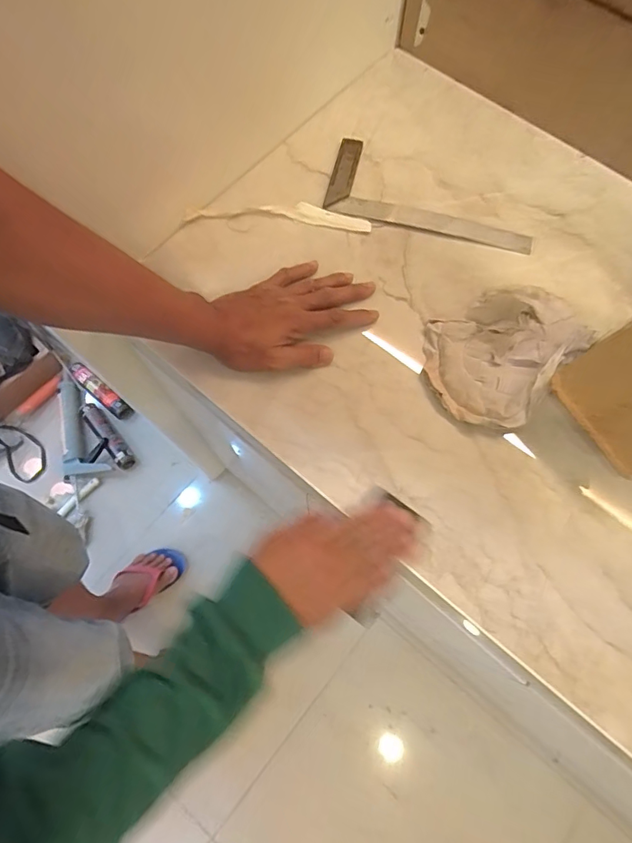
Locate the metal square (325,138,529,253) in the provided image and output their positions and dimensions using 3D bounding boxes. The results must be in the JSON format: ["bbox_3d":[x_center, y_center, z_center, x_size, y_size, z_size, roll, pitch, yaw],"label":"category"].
[{"bbox_3d":[0.141,-0.279,0.569,0.252,0.011,0.110,14,72,4],"label":"metal square"}]

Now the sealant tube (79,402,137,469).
[{"bbox_3d":[-0.577,0.042,1.301,0.051,0.049,0.221,-38,76,-13],"label":"sealant tube"}]

